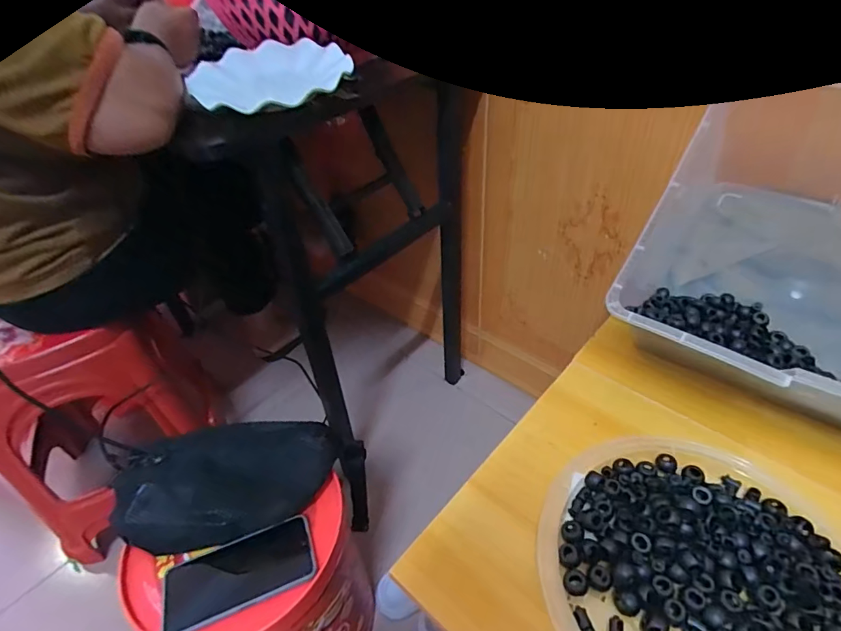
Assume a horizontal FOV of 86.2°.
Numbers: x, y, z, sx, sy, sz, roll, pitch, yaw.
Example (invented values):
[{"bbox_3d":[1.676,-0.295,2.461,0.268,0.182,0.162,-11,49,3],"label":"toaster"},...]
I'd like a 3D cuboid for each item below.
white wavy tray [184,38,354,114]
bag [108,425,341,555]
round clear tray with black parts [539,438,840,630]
[{"bbox_3d":[-0.177,-0.289,0.535,0.185,0.030,0.181,-15,42,-11],"label":"white wavy tray"},{"bbox_3d":[-0.250,0.200,0.565,0.269,0.076,0.138,-9,41,-4],"label":"bag"},{"bbox_3d":[0.213,0.186,0.341,0.236,0.027,0.214,-17,43,-13],"label":"round clear tray with black parts"}]

